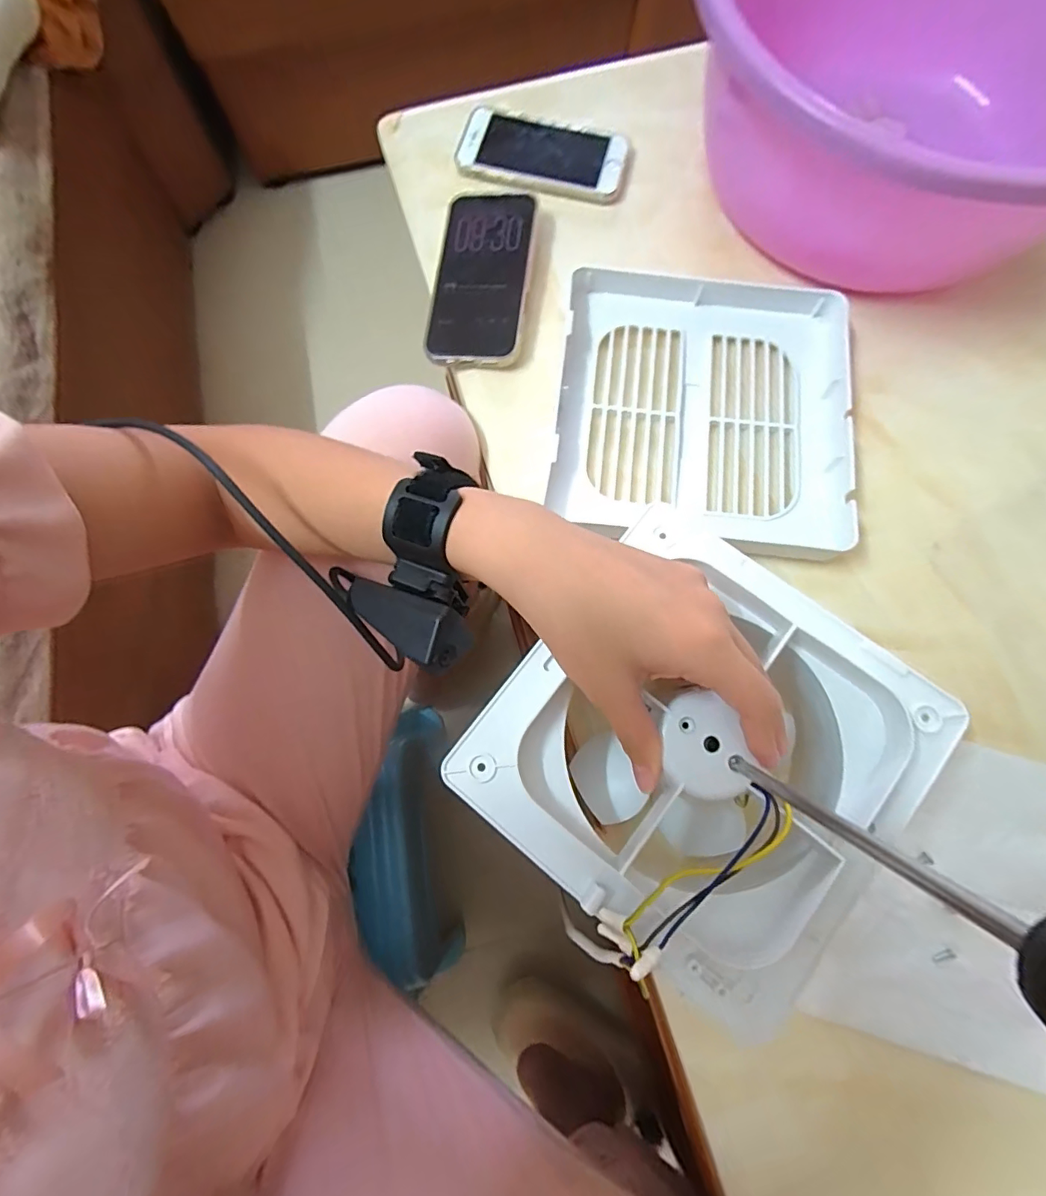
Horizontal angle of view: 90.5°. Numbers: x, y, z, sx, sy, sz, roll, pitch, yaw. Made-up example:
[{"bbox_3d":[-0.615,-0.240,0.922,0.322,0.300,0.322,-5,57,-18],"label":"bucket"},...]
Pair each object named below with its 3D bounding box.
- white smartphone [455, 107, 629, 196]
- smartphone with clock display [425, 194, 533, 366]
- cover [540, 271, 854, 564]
[{"bbox_3d":[0.016,-0.376,0.439,0.141,0.013,0.065,15,77,4],"label":"white smartphone"},{"bbox_3d":[-0.033,-0.253,0.403,0.073,0.014,0.155,7,77,2],"label":"smartphone with clock display"},{"bbox_3d":[0.125,-0.138,0.368,0.195,0.027,0.206,8,77,2],"label":"cover"}]

